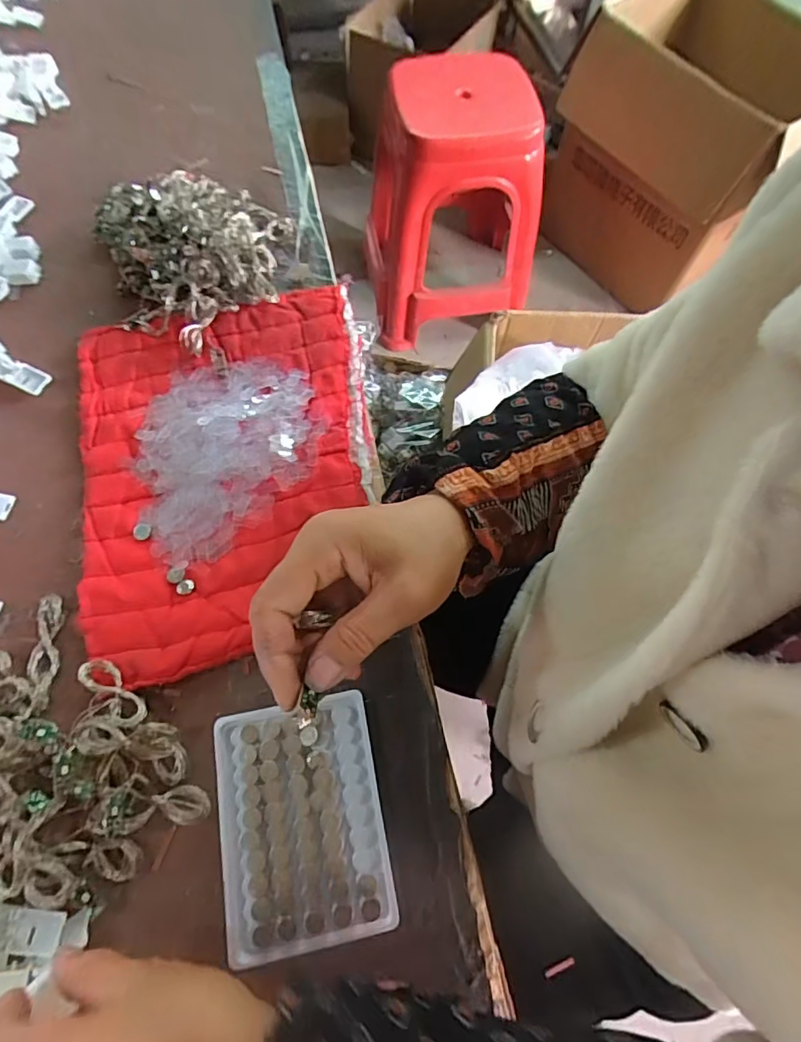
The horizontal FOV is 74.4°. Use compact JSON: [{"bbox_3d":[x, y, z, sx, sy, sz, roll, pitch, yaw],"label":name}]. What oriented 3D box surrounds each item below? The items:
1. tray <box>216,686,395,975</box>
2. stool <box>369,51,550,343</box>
[{"bbox_3d":[-0.059,0.176,0.315,0.095,0.009,0.128,-10,68,-7],"label":"tray"},{"bbox_3d":[0.108,-0.718,1.227,0.363,0.467,0.336,-12,68,-8],"label":"stool"}]

